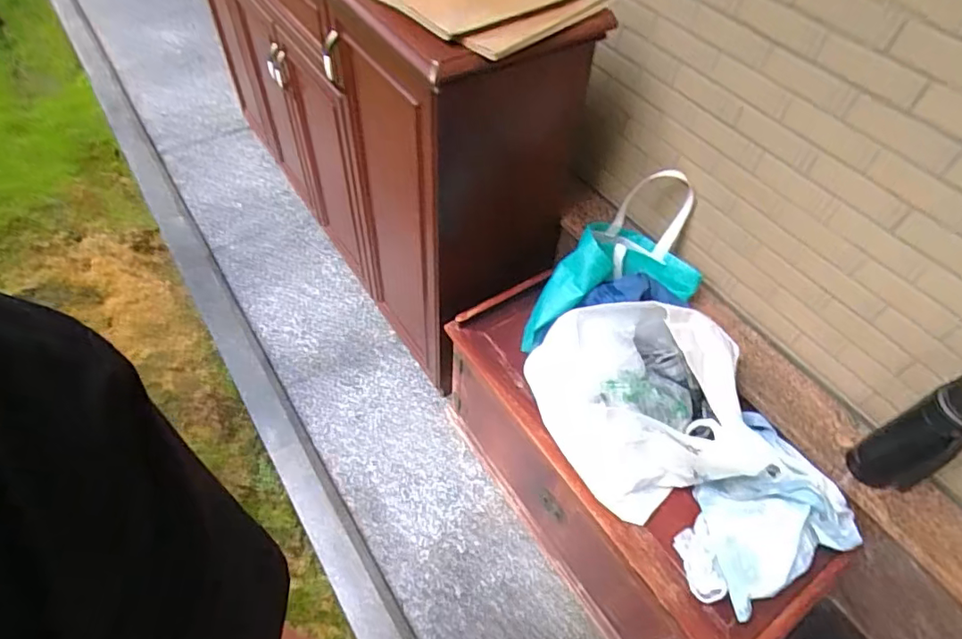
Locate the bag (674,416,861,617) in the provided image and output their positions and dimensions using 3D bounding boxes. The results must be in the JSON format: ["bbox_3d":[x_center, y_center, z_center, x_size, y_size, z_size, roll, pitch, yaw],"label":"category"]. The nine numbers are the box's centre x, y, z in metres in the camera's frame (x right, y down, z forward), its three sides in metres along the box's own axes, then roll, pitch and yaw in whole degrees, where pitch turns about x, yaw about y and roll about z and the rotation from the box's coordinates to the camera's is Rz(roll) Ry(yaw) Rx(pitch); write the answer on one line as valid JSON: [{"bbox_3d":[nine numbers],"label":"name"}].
[{"bbox_3d":[0.465,0.332,0.922,0.305,0.130,0.217,-27,60,-21],"label":"bag"}]

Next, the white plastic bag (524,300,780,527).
[{"bbox_3d":[0.257,0.149,0.949,0.362,0.269,0.295,6,54,1],"label":"white plastic bag"}]

